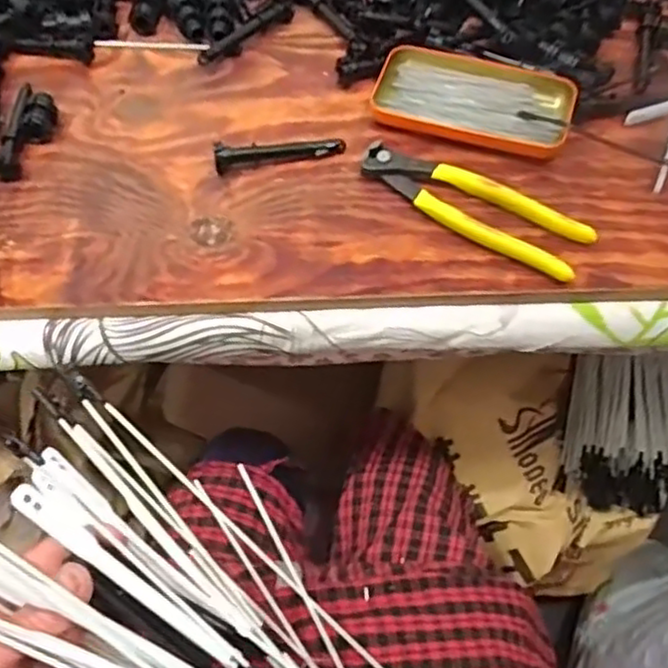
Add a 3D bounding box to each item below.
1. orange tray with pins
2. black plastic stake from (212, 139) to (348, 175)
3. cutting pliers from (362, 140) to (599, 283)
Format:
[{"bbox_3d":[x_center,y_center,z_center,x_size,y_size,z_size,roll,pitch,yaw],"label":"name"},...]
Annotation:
[{"bbox_3d":[0.107,-0.182,0.527,0.144,0.013,0.074,16,61,10],"label":"orange tray with pins"},{"bbox_3d":[-0.039,-0.134,0.505,0.093,0.017,0.016,-10,60,-5],"label":"black plastic stake"},{"bbox_3d":[0.096,-0.090,0.482,0.163,0.014,0.046,29,64,16],"label":"cutting pliers"}]

